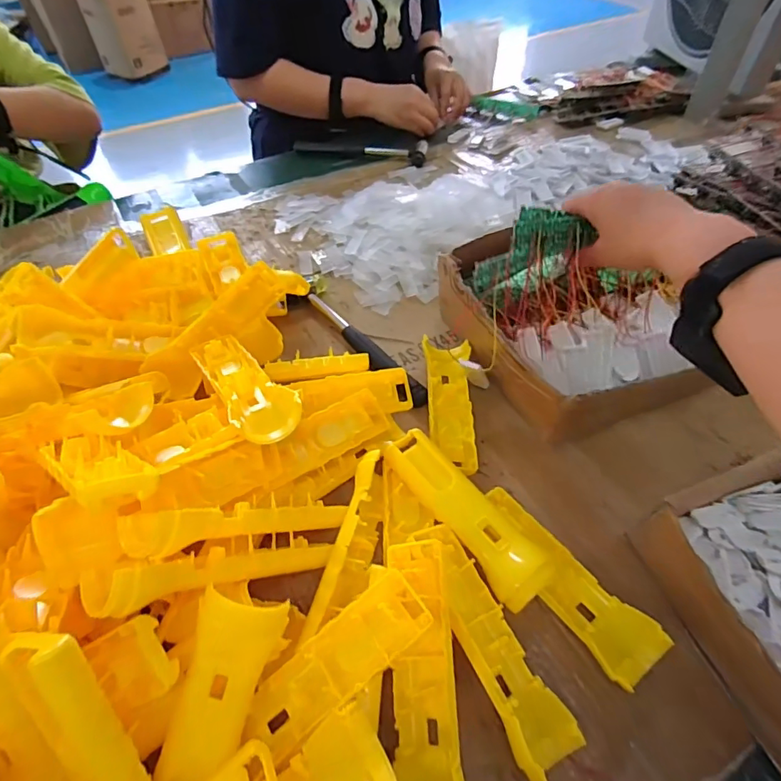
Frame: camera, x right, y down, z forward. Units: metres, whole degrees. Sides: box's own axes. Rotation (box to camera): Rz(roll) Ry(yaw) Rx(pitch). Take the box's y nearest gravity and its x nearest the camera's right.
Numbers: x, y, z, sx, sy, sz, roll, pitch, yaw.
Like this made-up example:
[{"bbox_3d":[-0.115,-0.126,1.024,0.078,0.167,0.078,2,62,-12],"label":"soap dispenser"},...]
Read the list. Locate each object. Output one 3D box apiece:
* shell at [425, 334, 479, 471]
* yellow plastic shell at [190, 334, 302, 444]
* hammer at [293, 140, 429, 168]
[{"bbox_3d":[0.059,0.010,0.490,0.046,0.017,0.153,1,50,2],"label":"shell"},{"bbox_3d":[-0.128,-0.009,0.419,0.047,0.024,0.177,-29,41,-21],"label":"yellow plastic shell"},{"bbox_3d":[-0.052,-0.424,0.870,0.234,0.025,0.055,10,51,10],"label":"hammer"}]

